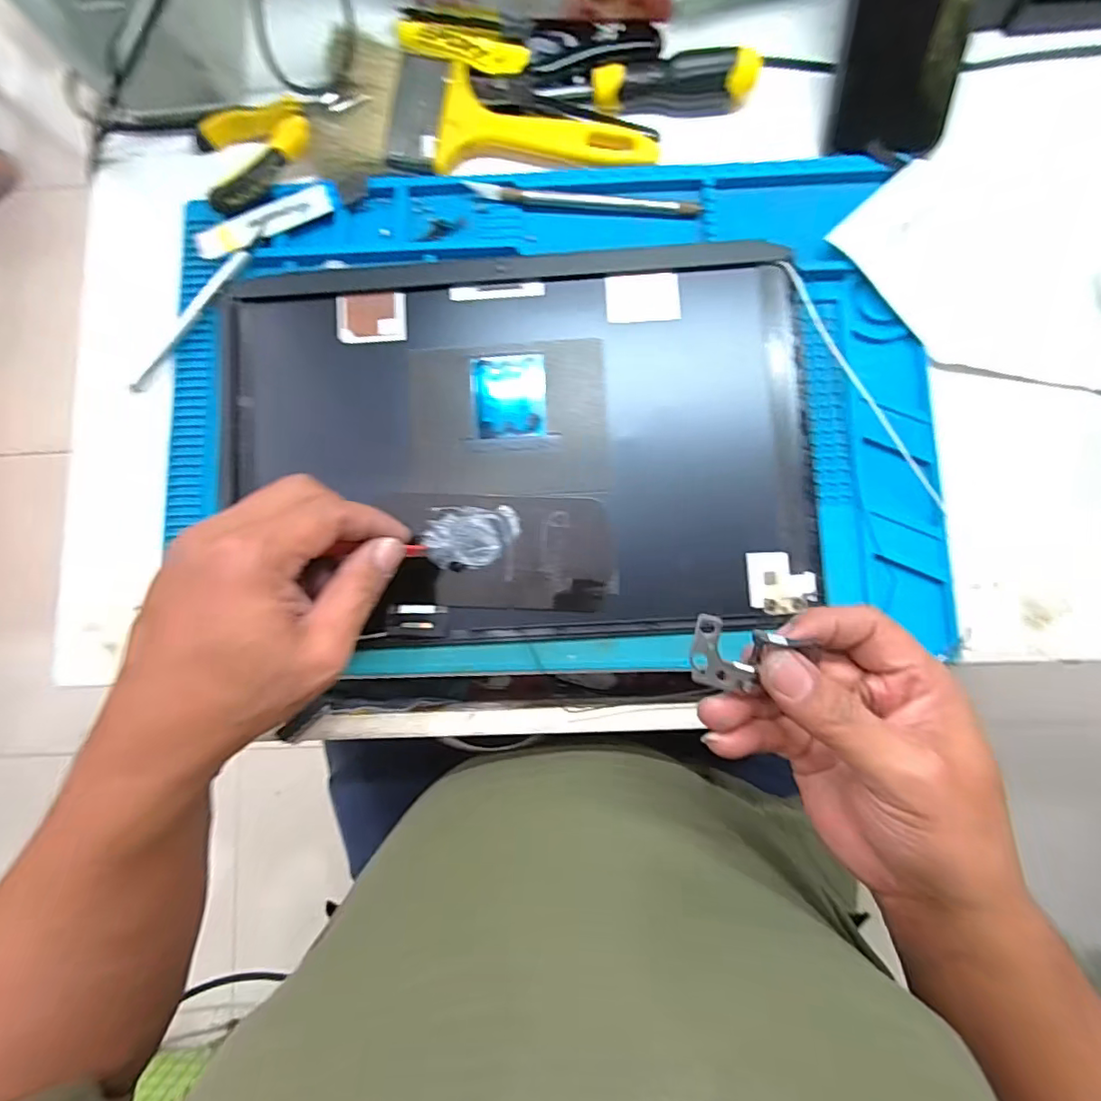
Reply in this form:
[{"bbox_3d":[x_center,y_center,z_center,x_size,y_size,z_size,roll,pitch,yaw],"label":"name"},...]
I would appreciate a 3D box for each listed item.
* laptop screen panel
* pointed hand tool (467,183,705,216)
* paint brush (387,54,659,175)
[{"bbox_3d":[-0.021,-0.067,0.342,0.352,0.016,0.236,-2,83,2],"label":"laptop screen panel"},{"bbox_3d":[0.022,-0.231,0.367,0.151,0.006,0.010,7,84,3],"label":"pointed hand tool"},{"bbox_3d":[-0.018,-0.281,0.363,0.169,0.015,0.069,4,83,3],"label":"paint brush"}]

